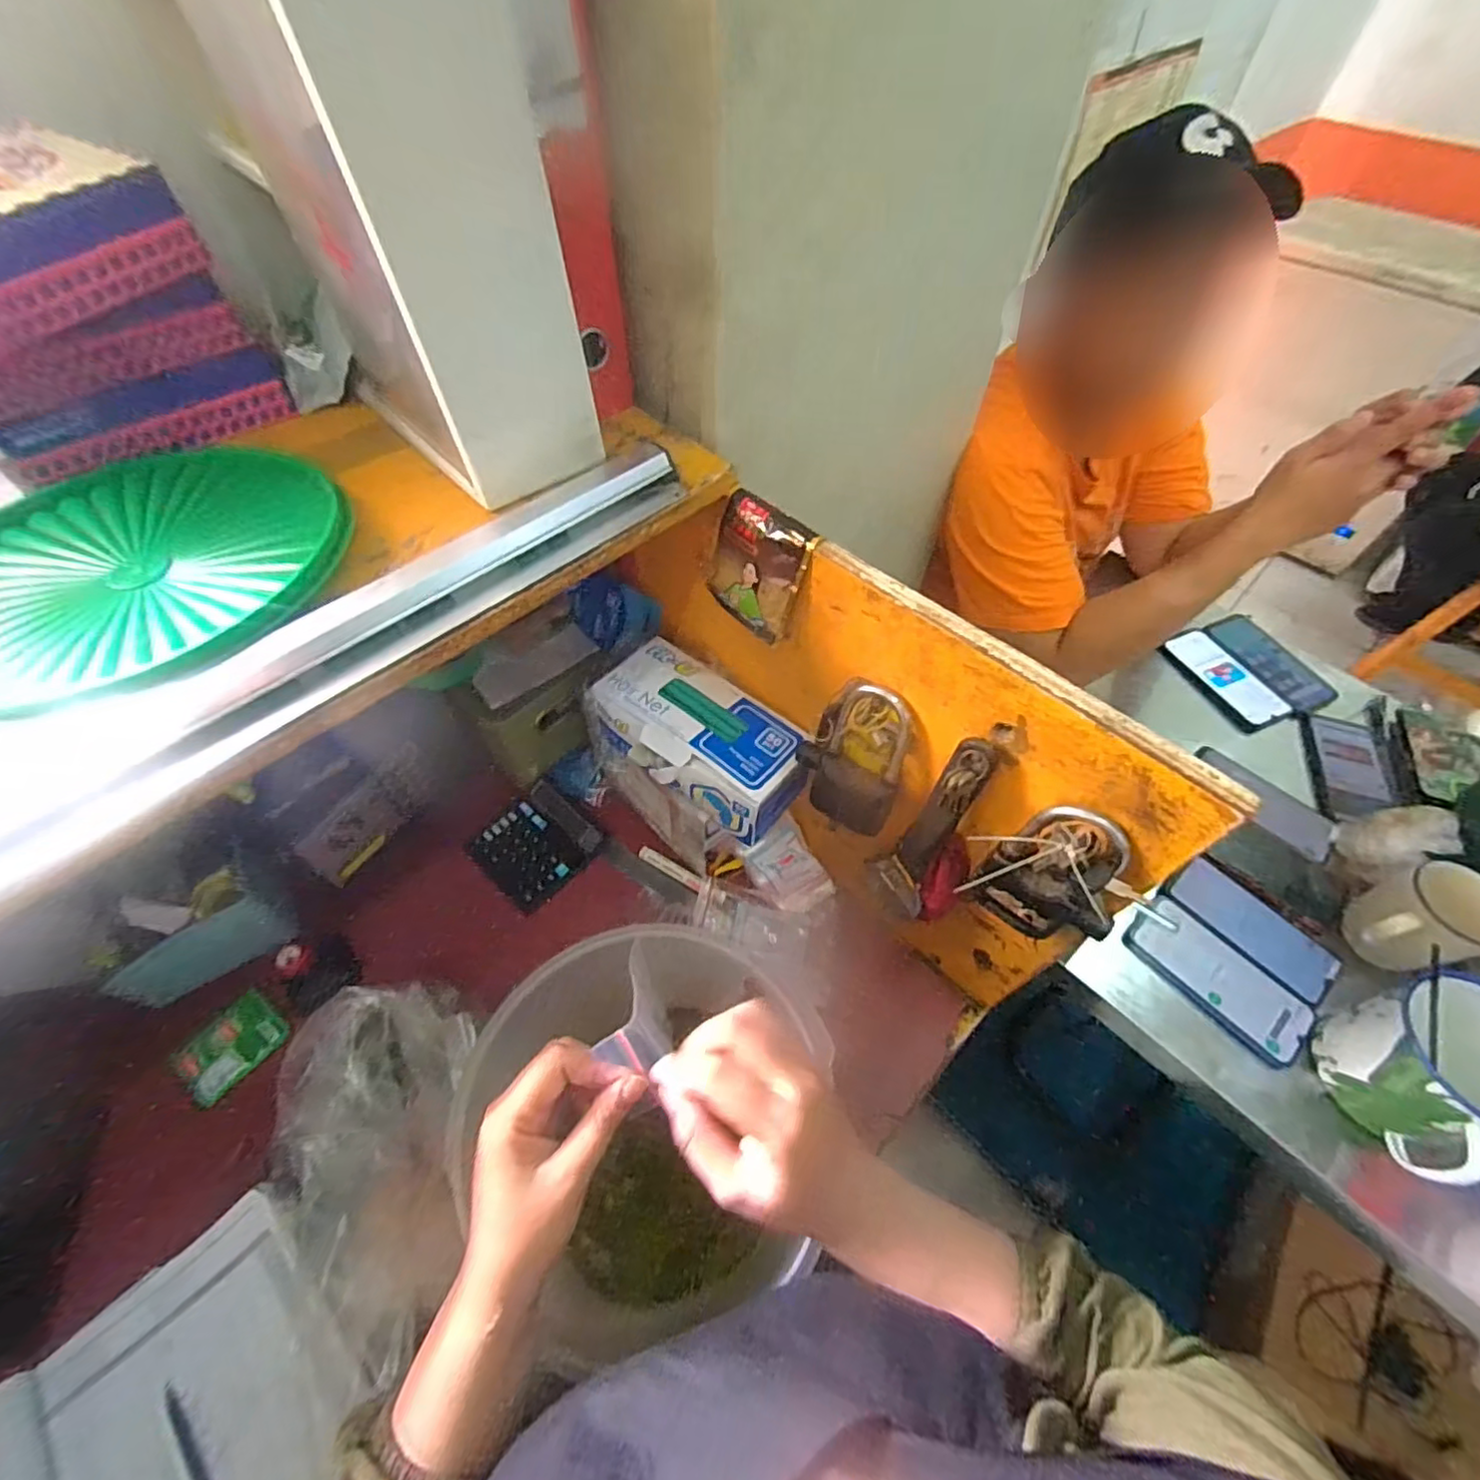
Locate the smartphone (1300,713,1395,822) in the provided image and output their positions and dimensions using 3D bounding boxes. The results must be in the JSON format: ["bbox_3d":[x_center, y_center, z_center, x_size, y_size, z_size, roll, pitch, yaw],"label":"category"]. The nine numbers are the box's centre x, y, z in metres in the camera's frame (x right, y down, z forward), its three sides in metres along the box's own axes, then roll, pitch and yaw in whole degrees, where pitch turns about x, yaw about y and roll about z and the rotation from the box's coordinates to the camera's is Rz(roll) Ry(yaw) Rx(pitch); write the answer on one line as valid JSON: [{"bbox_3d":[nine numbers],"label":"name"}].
[{"bbox_3d":[0.759,0.034,0.808,0.077,0.016,0.154,3,54,21],"label":"smartphone"}]

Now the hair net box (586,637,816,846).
[{"bbox_3d":[-0.047,0.005,0.653,0.218,0.102,0.114,35,61,22],"label":"hair net box"}]

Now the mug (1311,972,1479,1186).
[{"bbox_3d":[0.604,0.286,0.562,0.121,0.111,0.128,-16,56,-12],"label":"mug"}]

